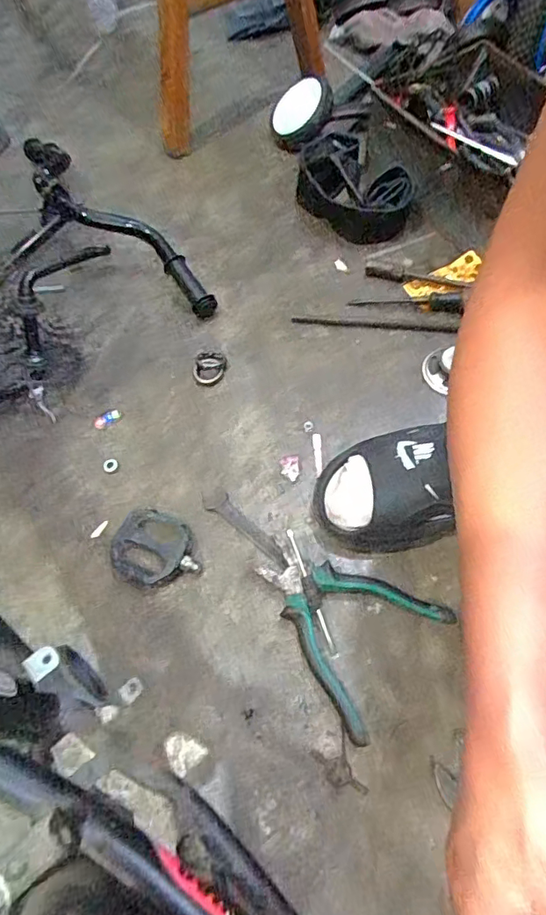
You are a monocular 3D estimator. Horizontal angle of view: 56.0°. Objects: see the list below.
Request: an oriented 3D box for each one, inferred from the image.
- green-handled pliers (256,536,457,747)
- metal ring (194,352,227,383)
[{"bbox_3d":[0.057,0.148,0.478,0.165,0.024,0.137,36,69,20],"label":"green-handled pliers"},{"bbox_3d":[-0.077,-0.113,0.631,0.037,0.014,0.043,1,62,3],"label":"metal ring"}]

